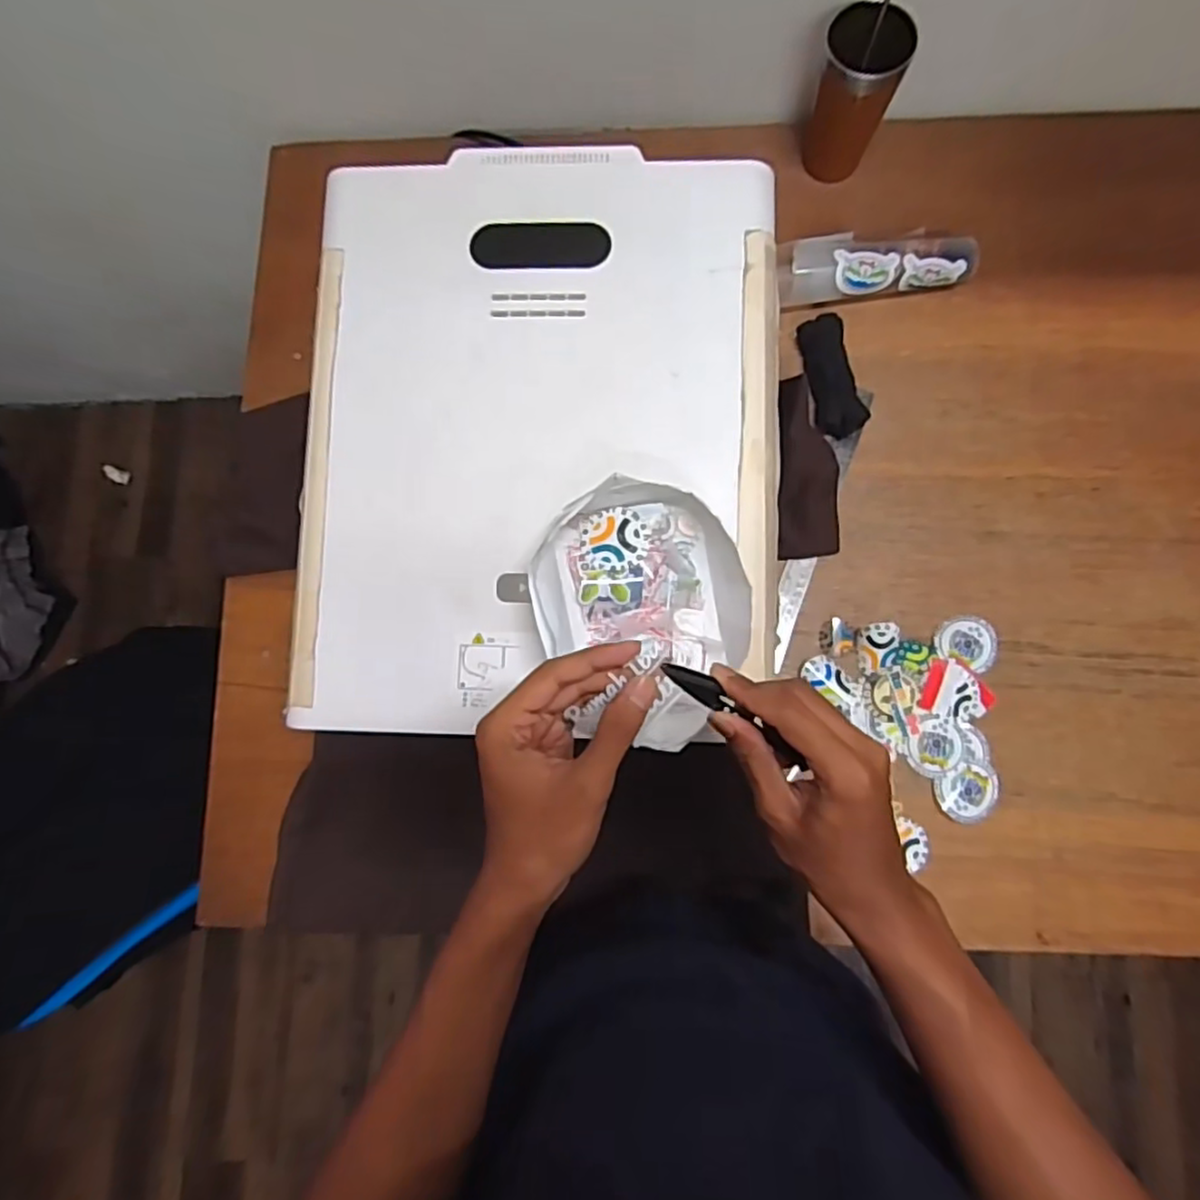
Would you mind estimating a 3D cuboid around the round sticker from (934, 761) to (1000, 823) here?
[{"bbox_3d":[0.362,0.189,0.669,0.061,0.006,0.051,-29,82,0],"label":"round sticker"}]

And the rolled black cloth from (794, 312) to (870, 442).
[{"bbox_3d":[0.247,-0.238,0.729,0.049,0.024,0.129,-10,82,3],"label":"rolled black cloth"}]

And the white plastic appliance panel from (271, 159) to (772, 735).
[{"bbox_3d":[-0.053,-0.145,0.581,0.397,0.037,0.493,1,83,4],"label":"white plastic appliance panel"}]

